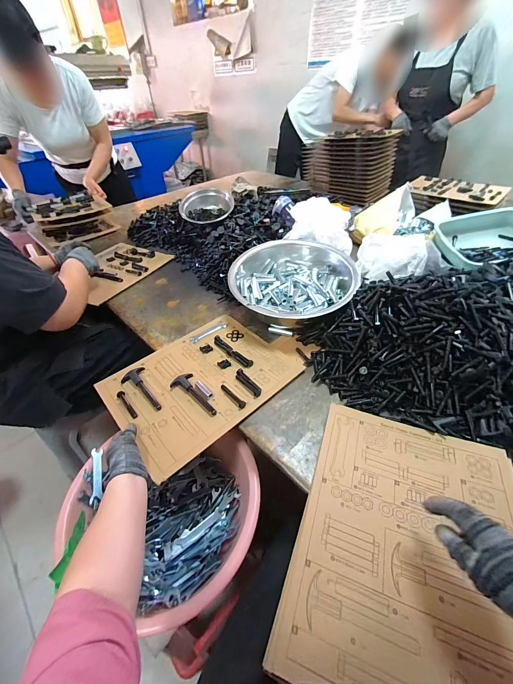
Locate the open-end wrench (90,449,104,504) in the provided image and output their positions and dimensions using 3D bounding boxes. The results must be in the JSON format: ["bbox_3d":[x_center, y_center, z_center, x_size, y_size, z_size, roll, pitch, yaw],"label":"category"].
[{"bbox_3d":[-0.335,0.278,0.588,0.020,0.005,0.103,7,59,-35],"label":"open-end wrench"}]

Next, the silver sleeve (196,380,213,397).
[{"bbox_3d":[-0.115,0.101,0.612,0.016,0.011,0.058,-30,49,-29],"label":"silver sleeve"}]

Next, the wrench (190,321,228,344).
[{"bbox_3d":[-0.129,-0.029,0.763,0.109,0.004,0.029,-33,50,-31],"label":"wrench"}]

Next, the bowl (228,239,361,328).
[{"bbox_3d":[0.102,-0.161,0.800,0.333,0.145,0.268,3,44,6],"label":"bowl"}]

